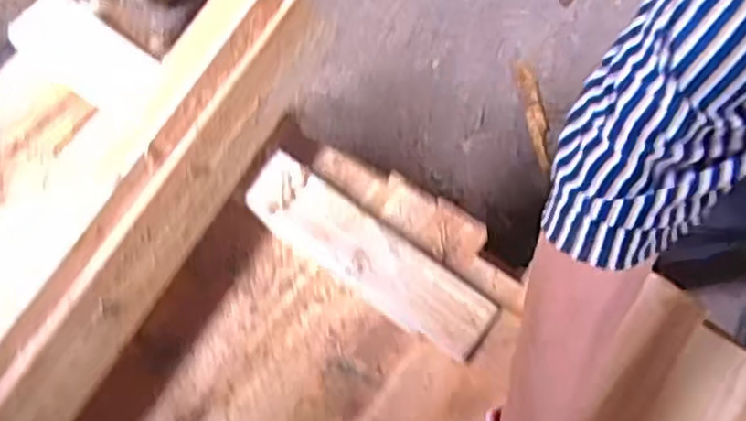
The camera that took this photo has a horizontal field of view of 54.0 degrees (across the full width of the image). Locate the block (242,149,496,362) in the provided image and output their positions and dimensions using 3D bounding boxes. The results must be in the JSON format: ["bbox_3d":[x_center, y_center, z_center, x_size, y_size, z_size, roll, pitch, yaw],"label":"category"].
[{"bbox_3d":[-0.003,0.035,0.608,0.224,0.021,0.058,34,70,11],"label":"block"}]

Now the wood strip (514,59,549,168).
[{"bbox_3d":[0.256,-0.155,1.161,0.030,0.012,0.182,-6,68,-4],"label":"wood strip"}]

